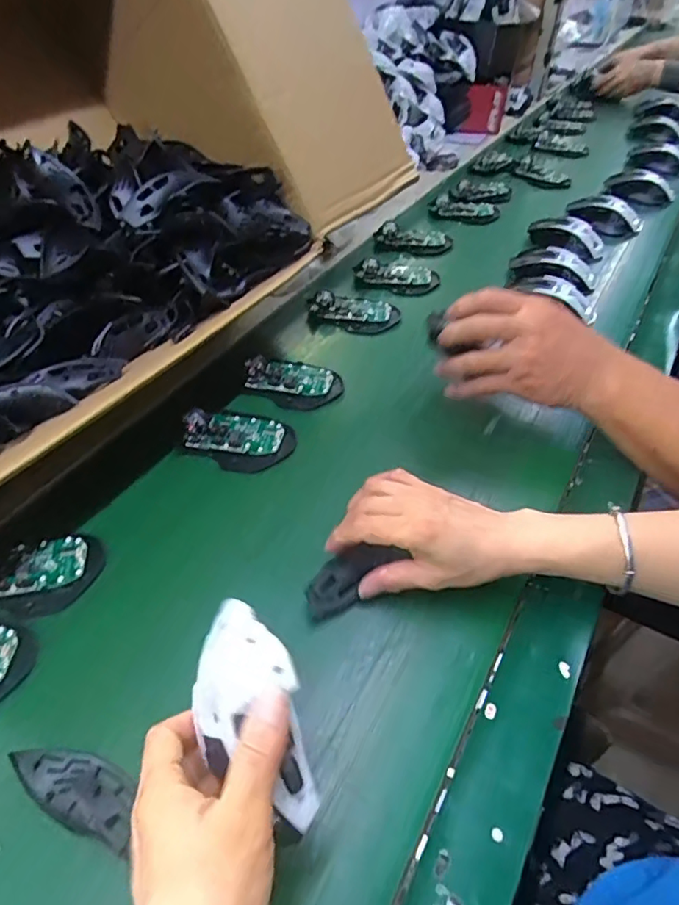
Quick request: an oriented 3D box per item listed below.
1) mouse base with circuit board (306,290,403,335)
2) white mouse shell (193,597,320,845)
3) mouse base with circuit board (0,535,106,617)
[{"bbox_3d":[0.019,-0.182,0.687,0.113,0.024,0.073,3,46,2],"label":"mouse base with circuit board"},{"bbox_3d":[-0.043,0.129,0.269,0.050,0.030,0.109,-21,69,-19],"label":"white mouse shell"},{"bbox_3d":[-0.240,0.091,0.420,0.101,0.019,0.062,-7,46,-7],"label":"mouse base with circuit board"}]

